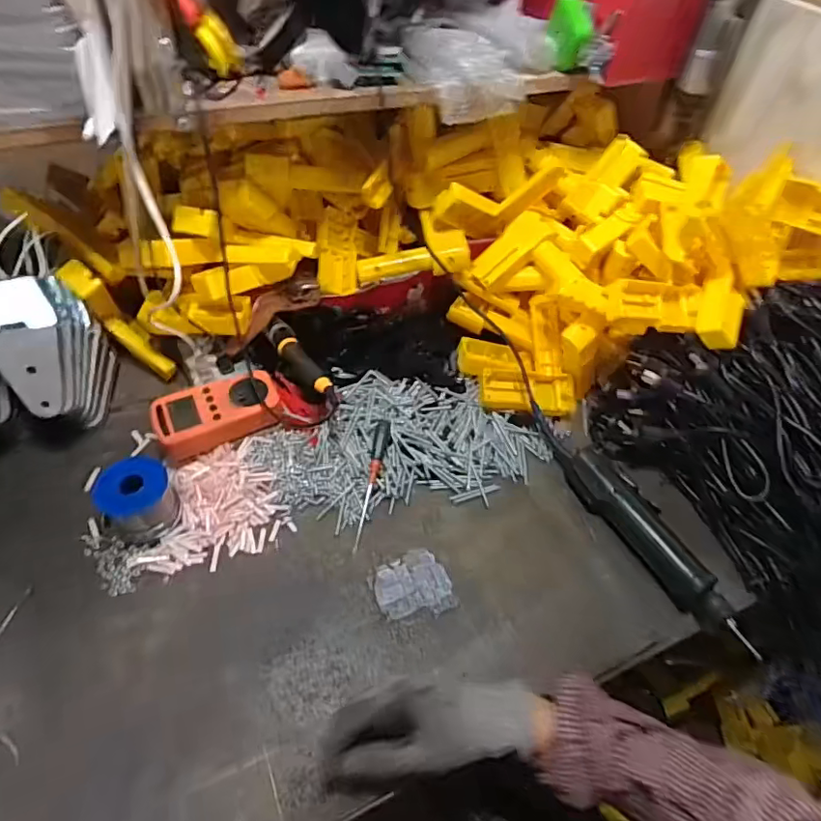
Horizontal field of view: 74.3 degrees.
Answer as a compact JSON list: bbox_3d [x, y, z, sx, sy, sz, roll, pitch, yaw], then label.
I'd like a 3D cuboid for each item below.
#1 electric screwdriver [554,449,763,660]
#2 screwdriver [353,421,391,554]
[{"bbox_3d":[0.250,0.131,0.575,0.046,0.037,0.257,-24,58,-23],"label":"electric screwdriver"},{"bbox_3d":[-0.043,0.080,0.585,0.016,0.022,0.141,12,72,3],"label":"screwdriver"}]

